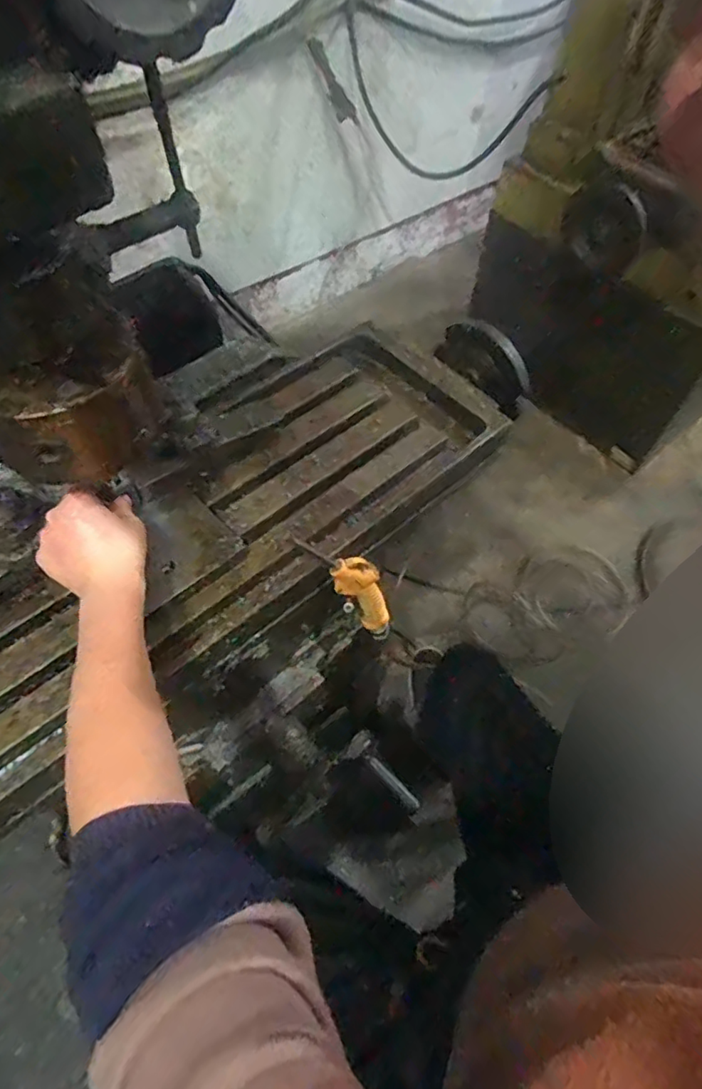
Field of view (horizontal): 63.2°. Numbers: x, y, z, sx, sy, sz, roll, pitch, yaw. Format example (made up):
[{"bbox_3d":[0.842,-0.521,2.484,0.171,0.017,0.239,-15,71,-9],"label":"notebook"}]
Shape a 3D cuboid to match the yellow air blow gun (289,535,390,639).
[{"bbox_3d":[0.007,0.045,0.598,0.052,0.208,0.025,-10,55,18],"label":"yellow air blow gun"}]

